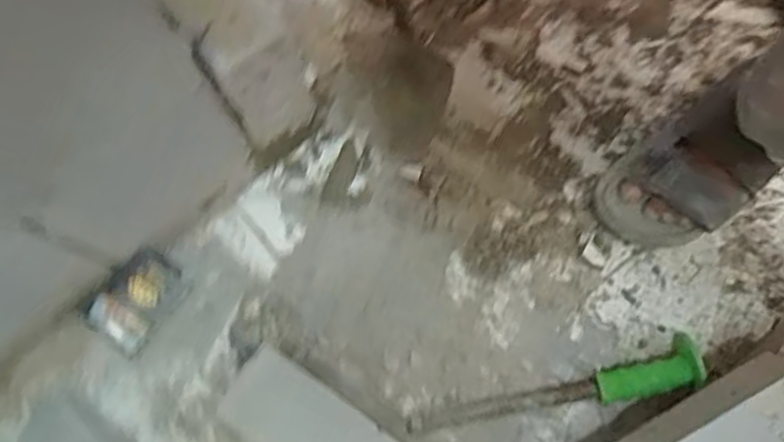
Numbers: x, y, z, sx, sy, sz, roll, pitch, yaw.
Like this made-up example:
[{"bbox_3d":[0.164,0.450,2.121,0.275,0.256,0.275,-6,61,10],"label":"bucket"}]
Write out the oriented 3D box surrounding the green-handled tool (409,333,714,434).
[{"bbox_3d":[0.158,0.173,0.673,0.285,0.048,0.041,-15,77,-2],"label":"green-handled tool"}]

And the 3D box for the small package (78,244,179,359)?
[{"bbox_3d":[-0.260,0.078,0.700,0.065,0.010,0.095,39,72,-13],"label":"small package"}]

